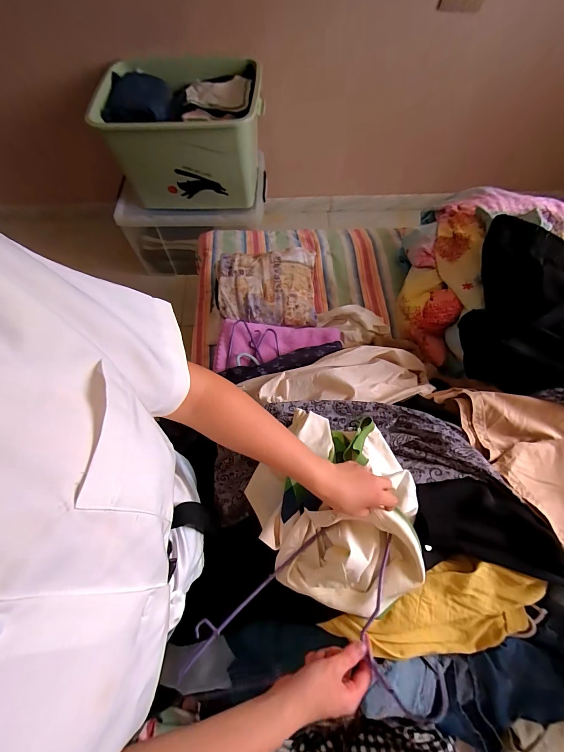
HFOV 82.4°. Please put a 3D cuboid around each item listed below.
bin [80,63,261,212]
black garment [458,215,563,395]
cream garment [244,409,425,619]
[{"bbox_3d":[-0.375,-0.978,1.338,0.578,0.356,0.431,2,66,1],"label":"bin"},{"bbox_3d":[0.619,-0.131,0.742,0.346,0.193,0.361,18,67,8],"label":"black garment"},{"bbox_3d":[0.082,0.208,0.537,0.275,0.078,0.282,0,63,0],"label":"cream garment"}]

